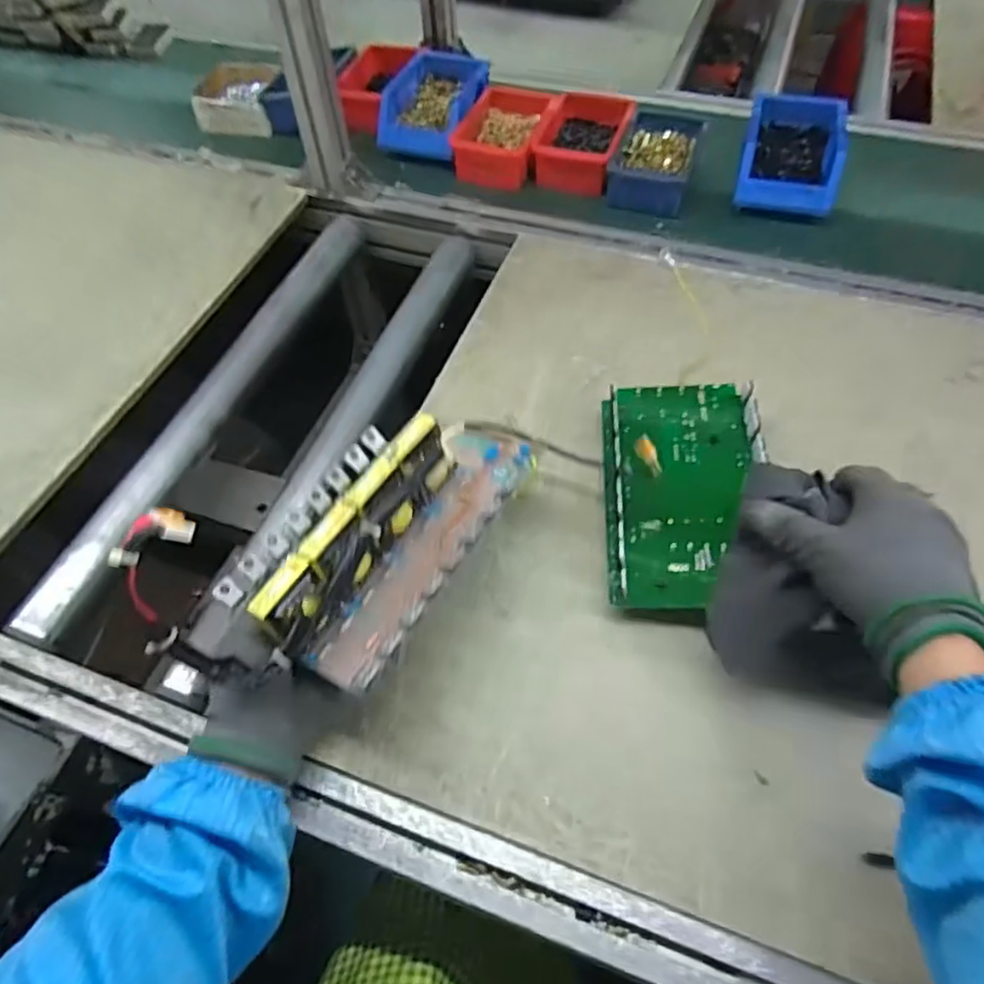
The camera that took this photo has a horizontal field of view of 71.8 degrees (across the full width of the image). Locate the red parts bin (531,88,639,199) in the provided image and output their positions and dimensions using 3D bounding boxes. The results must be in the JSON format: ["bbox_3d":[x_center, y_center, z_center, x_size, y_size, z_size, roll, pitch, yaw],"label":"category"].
[{"bbox_3d":[0.114,-0.436,0.850,0.106,0.050,0.159,15,59,11],"label":"red parts bin"}]

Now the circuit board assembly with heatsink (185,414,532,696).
[{"bbox_3d":[-0.083,0.023,0.475,0.138,0.066,0.241,28,62,18],"label":"circuit board assembly with heatsink"}]

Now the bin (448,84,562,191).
[{"bbox_3d":[0.014,-0.450,0.865,0.109,0.052,0.144,14,59,10],"label":"bin"}]

